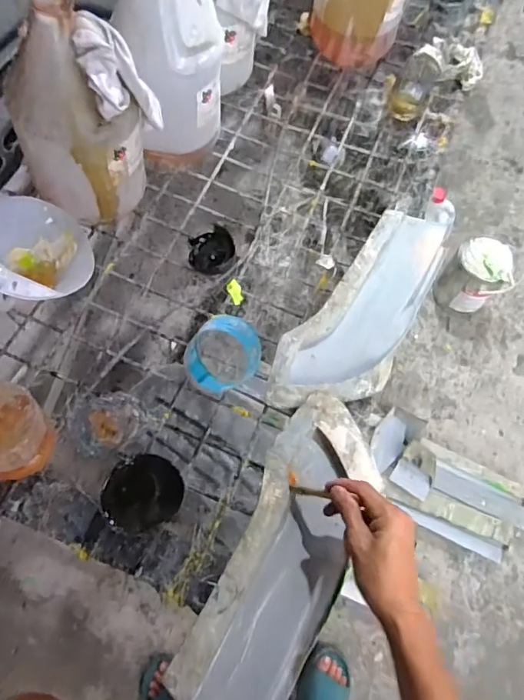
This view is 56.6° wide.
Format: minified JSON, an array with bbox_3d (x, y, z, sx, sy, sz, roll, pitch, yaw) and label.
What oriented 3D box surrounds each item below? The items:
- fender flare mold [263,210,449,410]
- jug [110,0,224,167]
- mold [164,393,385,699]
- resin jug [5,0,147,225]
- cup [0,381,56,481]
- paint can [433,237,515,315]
[{"bbox_3d":[0.145,-0.047,0.686,0.142,0.058,0.359,32,72,10],"label":"fender flare mold"},{"bbox_3d":[-0.121,-0.376,0.668,0.127,0.281,0.141,4,70,-1],"label":"jug"},{"bbox_3d":[0.029,0.223,0.537,0.120,0.042,0.358,22,64,7],"label":"mold"},{"bbox_3d":[-0.234,-0.275,0.606,0.116,0.261,0.139,42,74,13],"label":"resin jug"},{"bbox_3d":[-0.282,0.090,0.539,0.087,0.067,0.097,-22,72,-10],"label":"cup"},{"bbox_3d":[0.639,-0.206,1.472,0.178,0.235,0.138,27,71,8],"label":"paint can"}]

